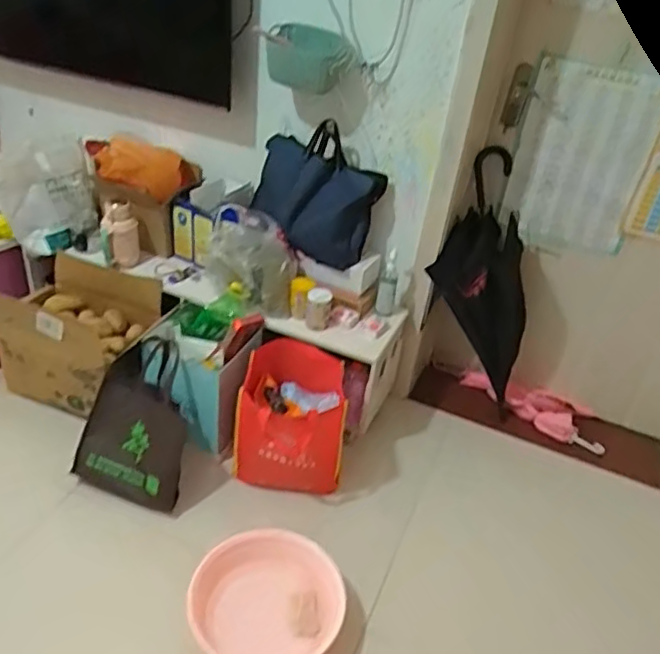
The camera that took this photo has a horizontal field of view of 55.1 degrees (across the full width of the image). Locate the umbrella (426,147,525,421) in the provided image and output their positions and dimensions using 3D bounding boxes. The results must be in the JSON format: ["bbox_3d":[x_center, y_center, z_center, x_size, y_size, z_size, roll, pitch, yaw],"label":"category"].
[{"bbox_3d":[0.442,-0.104,1.883,0.186,0.767,0.255,4,28,34],"label":"umbrella"}]

